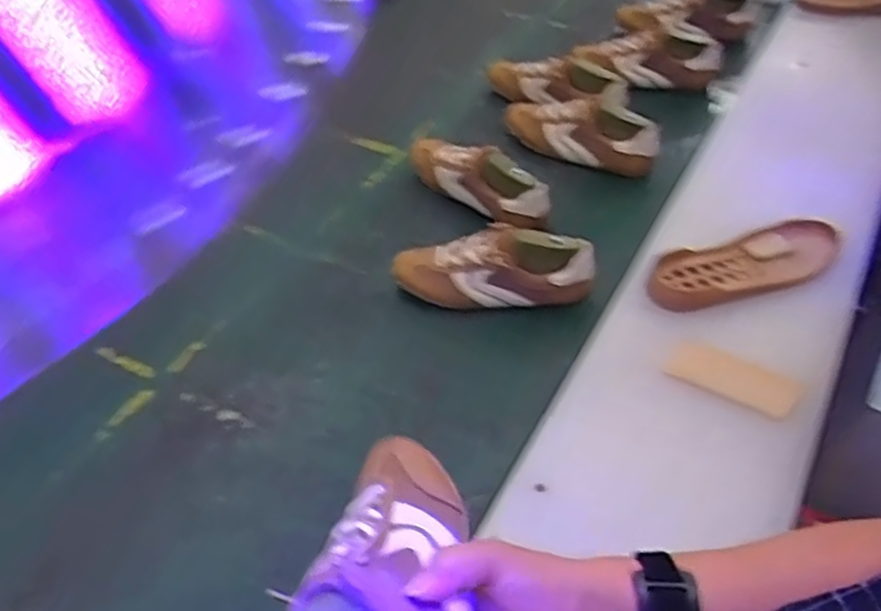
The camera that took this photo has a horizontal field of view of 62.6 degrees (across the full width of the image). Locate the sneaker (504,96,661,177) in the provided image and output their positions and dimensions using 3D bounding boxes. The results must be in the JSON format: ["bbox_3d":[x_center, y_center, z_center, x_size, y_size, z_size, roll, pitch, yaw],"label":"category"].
[{"bbox_3d":[0.212,-0.273,1.125,0.243,0.088,0.089,29,55,26],"label":"sneaker"}]

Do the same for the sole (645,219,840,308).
[{"bbox_3d":[0.365,-0.050,0.869,0.269,0.026,0.078,-17,49,-12],"label":"sole"}]

